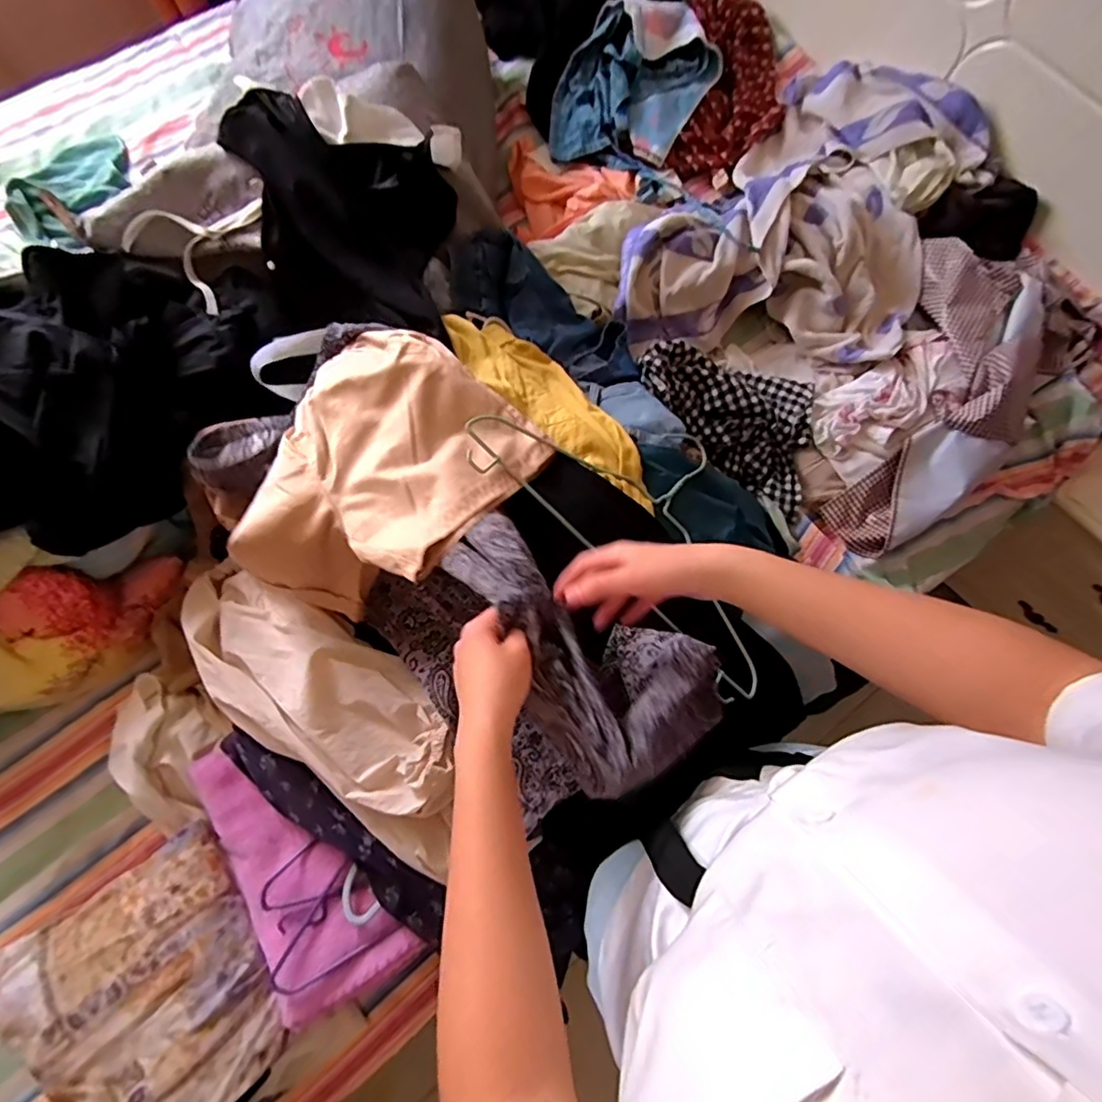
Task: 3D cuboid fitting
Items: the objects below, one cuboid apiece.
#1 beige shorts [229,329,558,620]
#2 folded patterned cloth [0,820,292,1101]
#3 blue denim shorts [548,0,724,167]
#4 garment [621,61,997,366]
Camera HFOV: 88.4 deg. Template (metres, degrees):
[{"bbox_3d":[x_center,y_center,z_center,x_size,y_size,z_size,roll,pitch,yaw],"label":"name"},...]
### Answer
[{"bbox_3d":[-0.196,-0.088,0.626,0.284,0.108,0.315,37,76,9],"label":"beige shorts"},{"bbox_3d":[-0.444,0.504,0.635,0.220,0.076,0.282,-37,78,-11],"label":"folded patterned cloth"},{"bbox_3d":[0.147,-0.866,1.043,0.251,0.096,0.317,30,75,7],"label":"blue denim shorts"},{"bbox_3d":[0.444,-0.535,0.939,0.431,0.098,0.661,38,76,9],"label":"garment"}]

